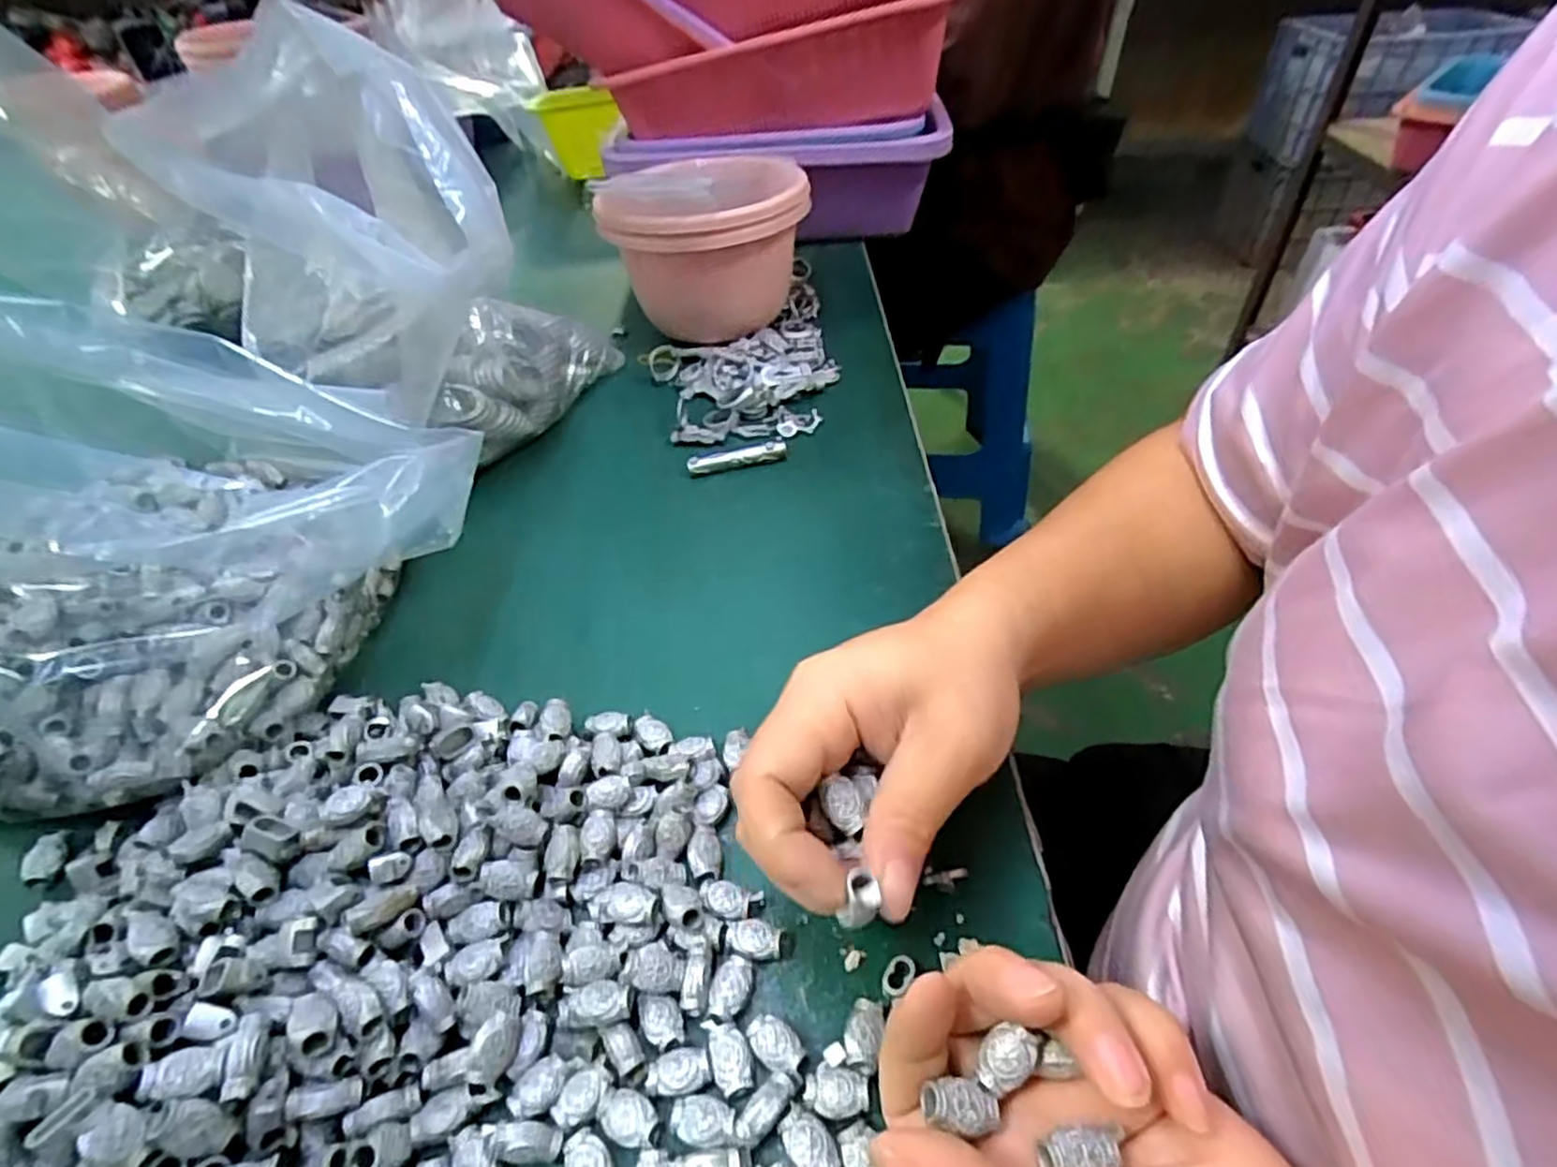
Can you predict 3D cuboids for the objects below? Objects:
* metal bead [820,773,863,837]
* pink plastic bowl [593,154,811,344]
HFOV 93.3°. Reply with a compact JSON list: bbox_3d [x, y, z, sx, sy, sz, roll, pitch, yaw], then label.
[{"bbox_3d":[0.019,0.068,0.224,0.011,0.006,0.015,-15,46,-9],"label":"metal bead"},{"bbox_3d":[-0.050,-0.246,0.534,0.133,0.117,0.133,-5,45,0],"label":"pink plastic bowl"}]

